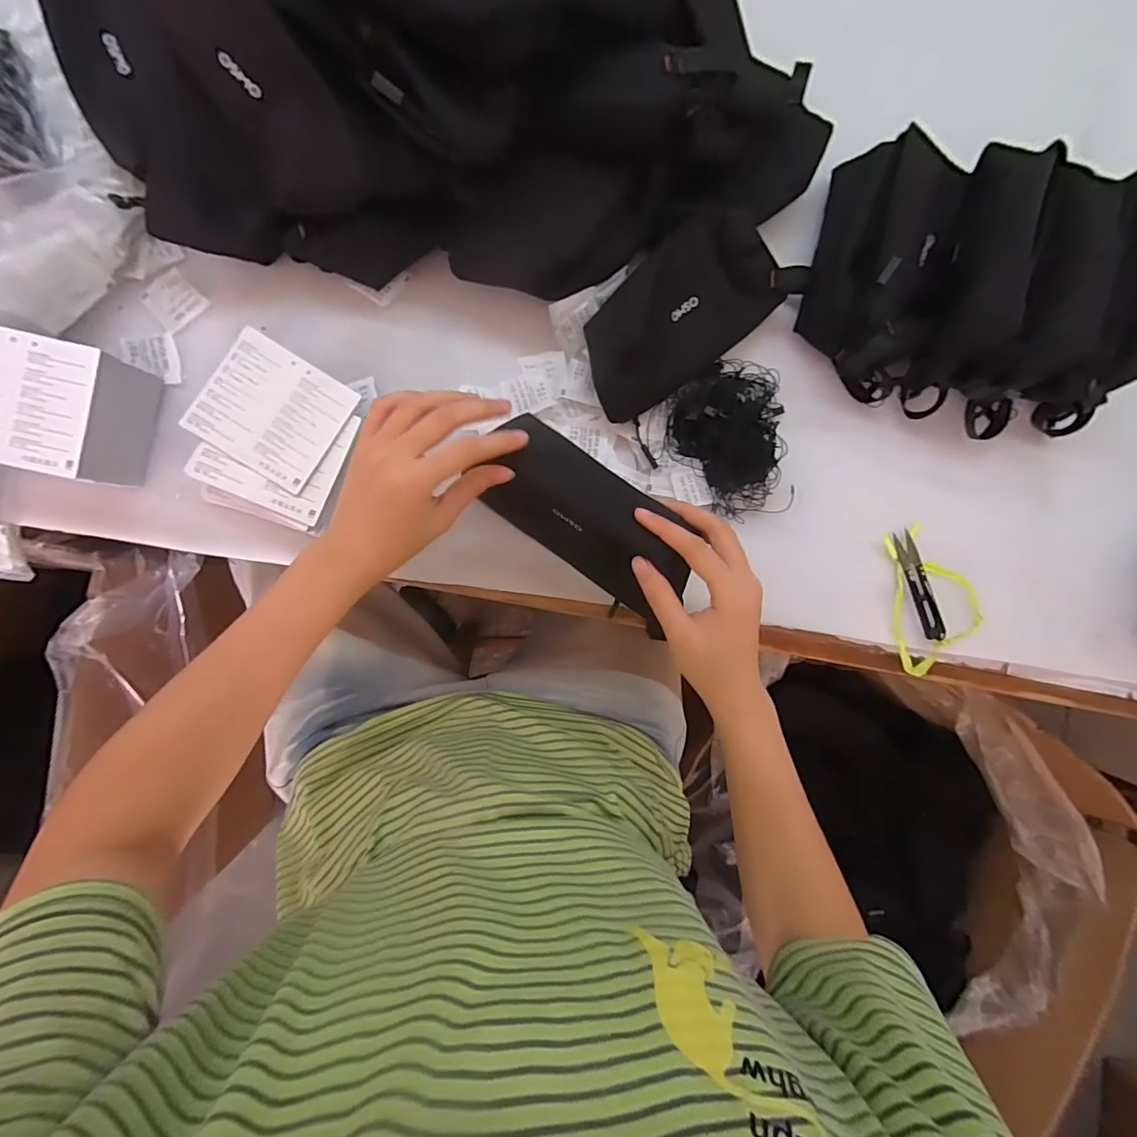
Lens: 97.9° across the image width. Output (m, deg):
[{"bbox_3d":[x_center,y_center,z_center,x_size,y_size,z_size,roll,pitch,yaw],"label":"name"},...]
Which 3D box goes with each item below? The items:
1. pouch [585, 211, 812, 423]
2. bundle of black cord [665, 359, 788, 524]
[{"bbox_3d":[0.099,-0.214,0.407,0.207,0.025,0.103,-41,121,-2],"label":"pouch"},{"bbox_3d":[0.147,-0.117,0.425,0.109,0.024,0.118,0,89,-5],"label":"bundle of black cord"}]

